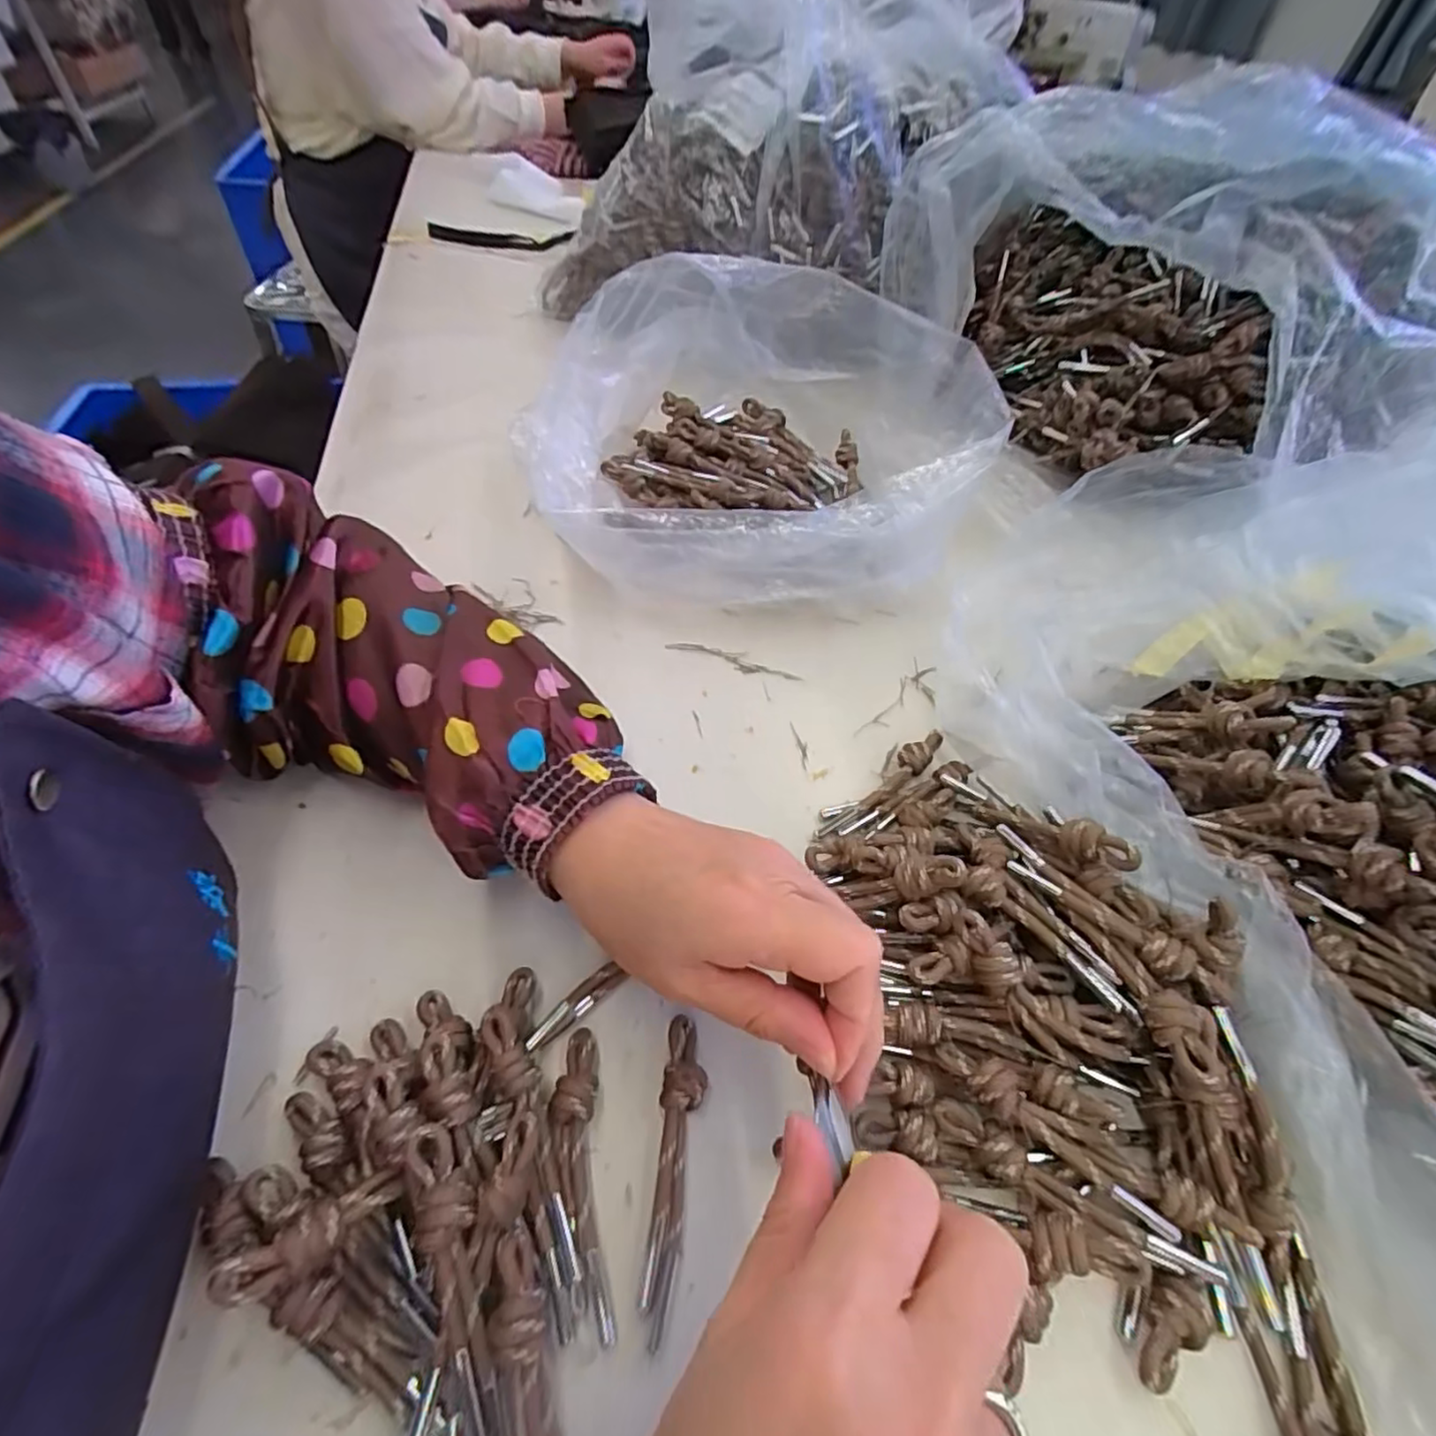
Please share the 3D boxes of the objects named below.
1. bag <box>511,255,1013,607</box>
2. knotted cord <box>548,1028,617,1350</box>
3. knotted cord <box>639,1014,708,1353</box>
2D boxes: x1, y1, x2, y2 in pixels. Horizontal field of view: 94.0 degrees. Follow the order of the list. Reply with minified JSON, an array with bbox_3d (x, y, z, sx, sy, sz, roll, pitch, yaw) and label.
[{"bbox_3d":[0.030,-0.177,0.430,0.272,0.133,0.231,16,51,8],"label":"bag"},{"bbox_3d":[-0.047,0.154,0.227,0.017,0.016,0.087,-5,51,-9],"label":"knotted cord"},{"bbox_3d":[-0.014,0.154,0.231,0.015,0.015,0.092,6,50,0],"label":"knotted cord"}]

